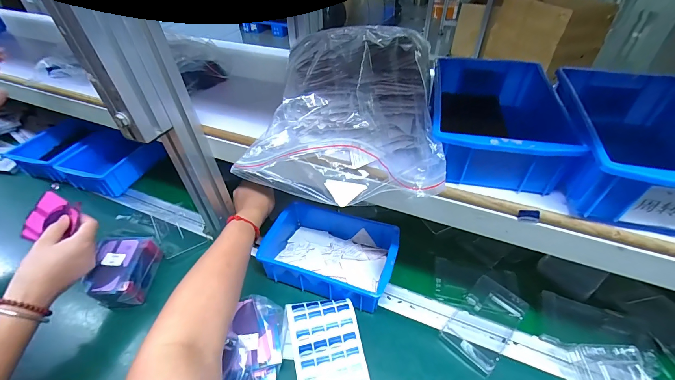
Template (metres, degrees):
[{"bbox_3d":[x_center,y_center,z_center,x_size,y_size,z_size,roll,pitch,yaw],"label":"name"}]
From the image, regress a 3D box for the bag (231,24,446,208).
[{"bbox_3d":[0.012,-0.092,0.350,0.197,0.110,0.209,3,44,5],"label":"bag"}]

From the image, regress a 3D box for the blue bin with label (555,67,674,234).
[{"bbox_3d":[0.300,-0.043,0.314,0.126,0.083,0.198,12,45,14],"label":"blue bin with label"}]

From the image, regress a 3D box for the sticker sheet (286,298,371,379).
[{"bbox_3d":[-0.006,0.233,0.390,0.090,0.012,0.179,-9,61,-11],"label":"sticker sheet"}]

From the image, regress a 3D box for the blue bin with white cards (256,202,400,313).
[{"bbox_3d":[-0.009,0.100,0.504,0.204,0.058,0.146,15,46,17],"label":"blue bin with white cards"}]

